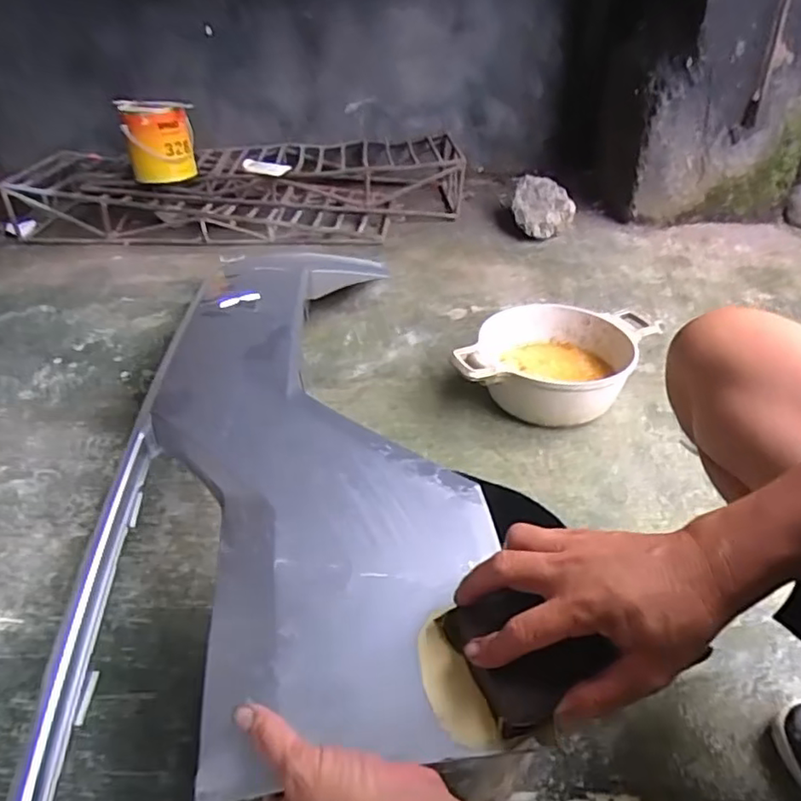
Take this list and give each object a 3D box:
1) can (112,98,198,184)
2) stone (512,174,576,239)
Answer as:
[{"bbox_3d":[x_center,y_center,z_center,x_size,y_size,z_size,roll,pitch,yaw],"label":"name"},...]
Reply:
[{"bbox_3d":[-0.631,-0.680,1.616,0.161,0.185,0.172,-19,41,-21],"label":"can"},{"bbox_3d":[0.378,-0.506,1.635,0.153,0.118,0.176,7,39,11],"label":"stone"}]

